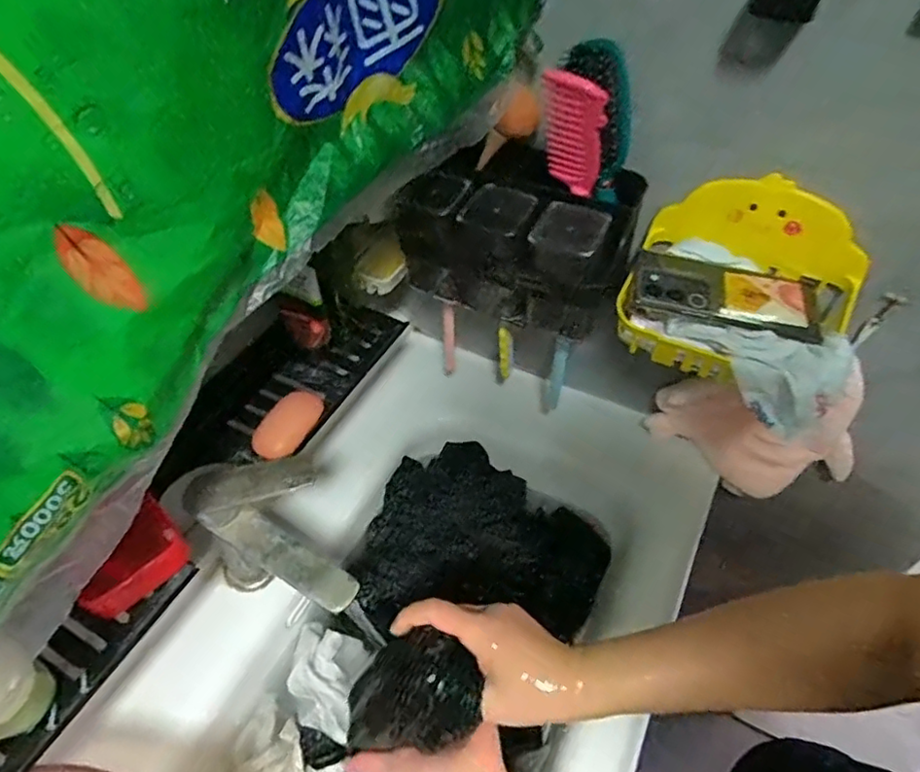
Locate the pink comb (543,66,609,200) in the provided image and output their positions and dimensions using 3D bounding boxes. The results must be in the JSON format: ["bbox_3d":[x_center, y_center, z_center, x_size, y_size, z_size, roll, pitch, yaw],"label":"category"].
[{"bbox_3d":[0.097,-0.215,0.512,0.052,0.130,0.012,18,73,15],"label":"pink comb"}]

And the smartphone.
[{"bbox_3d":[0.251,-0.089,0.559,0.168,0.013,0.080,17,56,7],"label":"smartphone"}]

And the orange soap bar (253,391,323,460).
[{"bbox_3d":[-0.172,0.040,0.601,0.046,0.018,0.081,27,58,12],"label":"orange soap bar"}]

